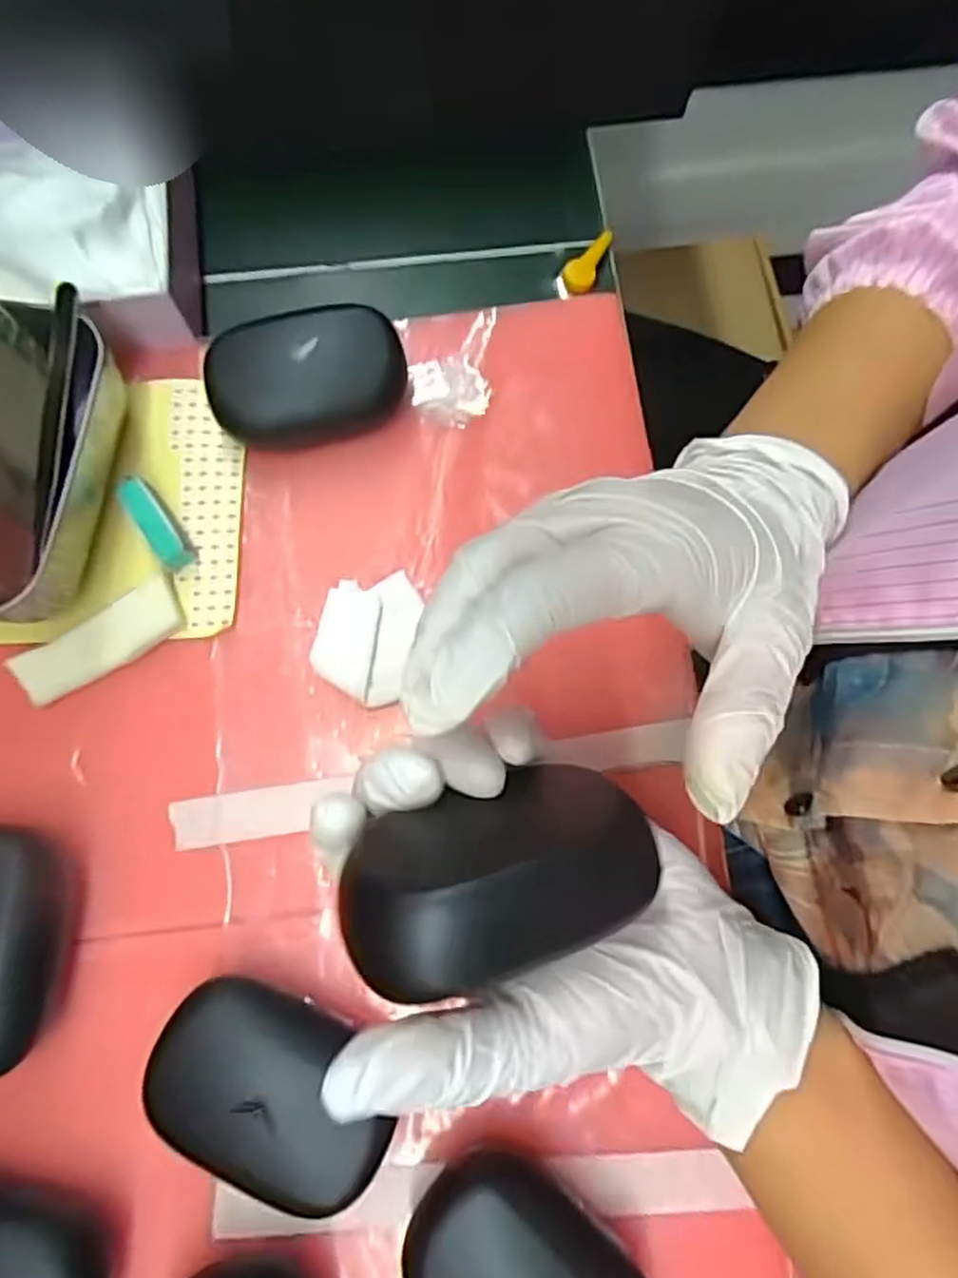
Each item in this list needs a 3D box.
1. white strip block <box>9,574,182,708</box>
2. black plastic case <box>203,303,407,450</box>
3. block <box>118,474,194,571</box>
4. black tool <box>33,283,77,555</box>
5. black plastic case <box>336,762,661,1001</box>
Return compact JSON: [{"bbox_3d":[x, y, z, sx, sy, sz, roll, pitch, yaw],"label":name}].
[{"bbox_3d":[-0.158,0.001,0.296,0.070,0.007,0.025,-32,79,-7],"label":"white strip block"},{"bbox_3d":[-0.076,-0.115,0.313,0.084,0.034,0.056,-10,78,-5],"label":"black plastic case"},{"bbox_3d":[-0.139,-0.050,0.303,0.013,0.010,0.043,-34,90,-11],"label":"block"},{"bbox_3d":[-0.174,-0.091,0.290,0.008,0.008,0.104,10,94,2],"label":"black tool"},{"bbox_3d":[0.006,0.060,0.186,0.081,0.035,0.046,-19,74,-7],"label":"black plastic case"}]

